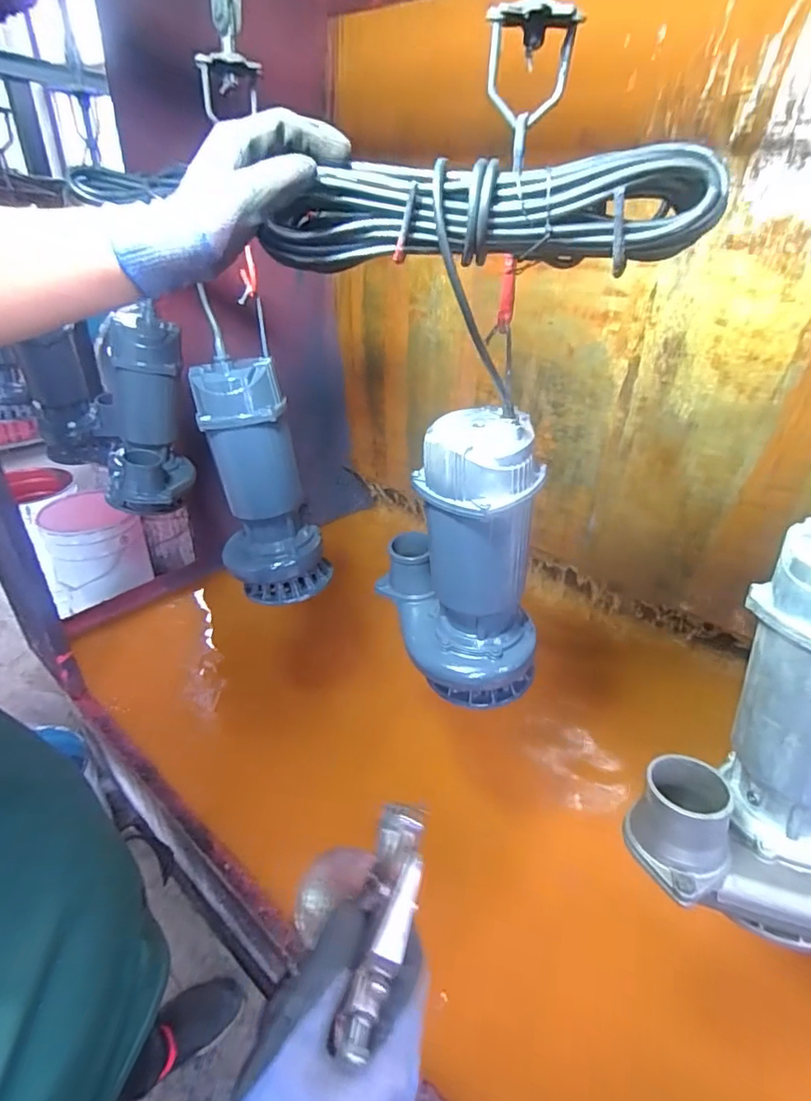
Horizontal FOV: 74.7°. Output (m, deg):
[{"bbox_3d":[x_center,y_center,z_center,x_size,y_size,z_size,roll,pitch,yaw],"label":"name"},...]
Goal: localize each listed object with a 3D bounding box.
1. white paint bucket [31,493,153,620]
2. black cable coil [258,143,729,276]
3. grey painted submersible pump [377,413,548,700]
[{"bbox_3d":[-1.008,0.003,1.708,0.320,0.261,0.258,-16,37,-28],"label":"white paint bucket"},{"bbox_3d":[0.061,-0.264,0.419,0.346,0.073,0.041,4,32,12],"label":"black cable coil"},{"bbox_3d":[0.076,0.001,0.706,0.150,0.375,0.212,-10,35,-20],"label":"grey painted submersible pump"}]

